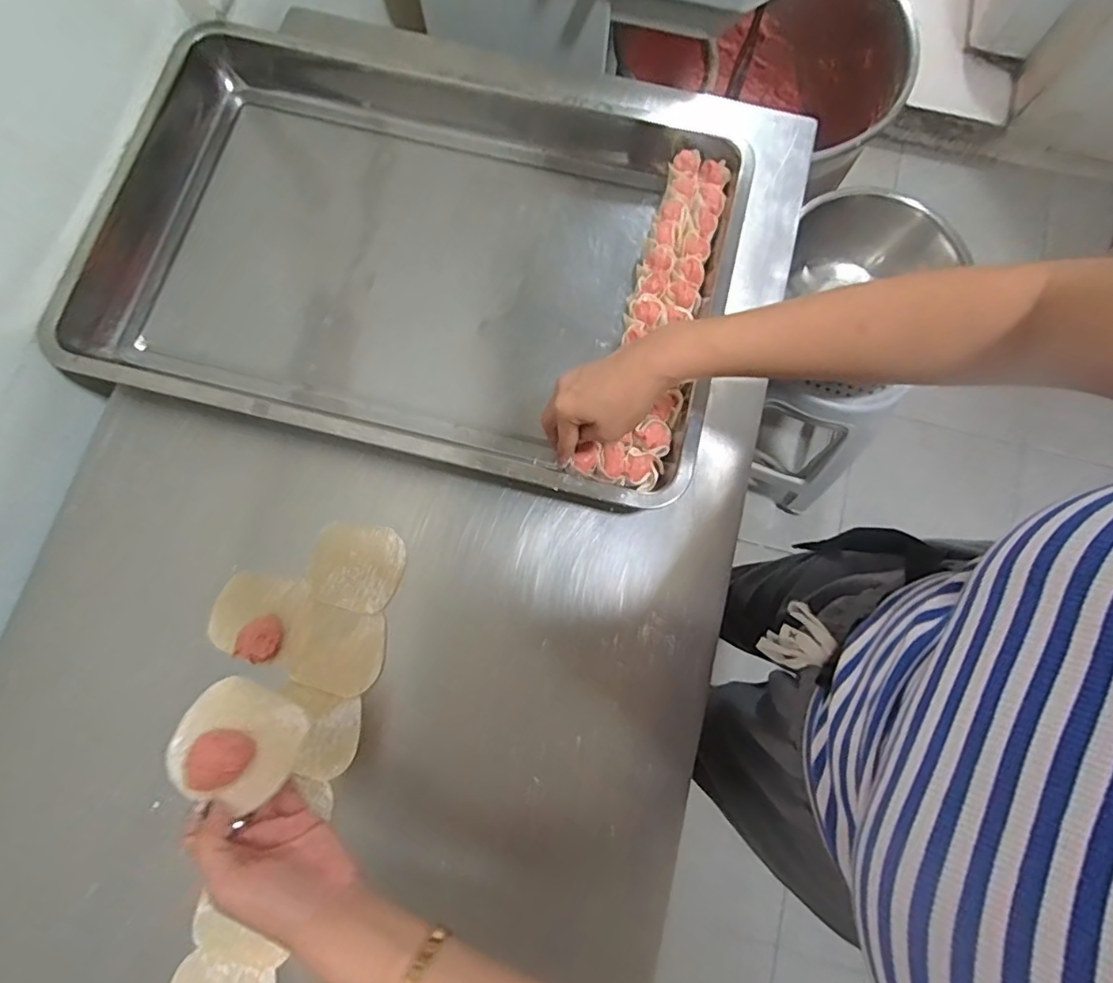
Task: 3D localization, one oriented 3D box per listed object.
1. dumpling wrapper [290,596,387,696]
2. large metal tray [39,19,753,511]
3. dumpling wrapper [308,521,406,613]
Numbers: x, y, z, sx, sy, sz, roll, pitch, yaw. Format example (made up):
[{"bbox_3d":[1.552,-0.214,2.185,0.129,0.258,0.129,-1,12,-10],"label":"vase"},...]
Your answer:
[{"bbox_3d":[-0.188,0.137,0.490,0.074,0.005,0.069,12,76,-2],"label":"dumpling wrapper"},{"bbox_3d":[-0.161,-0.243,0.551,0.641,0.055,0.410,14,77,1],"label":"large metal tray"},{"bbox_3d":[-0.178,0.067,0.503,0.079,0.007,0.073,7,78,-1],"label":"dumpling wrapper"}]

